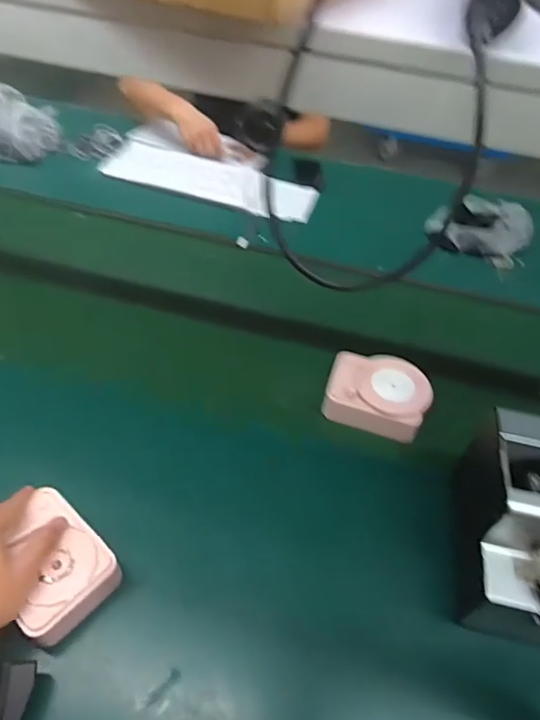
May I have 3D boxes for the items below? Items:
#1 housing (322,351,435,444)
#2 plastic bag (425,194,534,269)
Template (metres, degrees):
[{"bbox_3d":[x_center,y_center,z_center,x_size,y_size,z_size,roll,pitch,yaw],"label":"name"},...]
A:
[{"bbox_3d":[0.149,0.044,0.700,0.135,0.052,0.106,21,48,13],"label":"housing"},{"bbox_3d":[0.415,-0.266,1.017,0.194,0.086,0.125,30,51,20],"label":"plastic bag"}]

